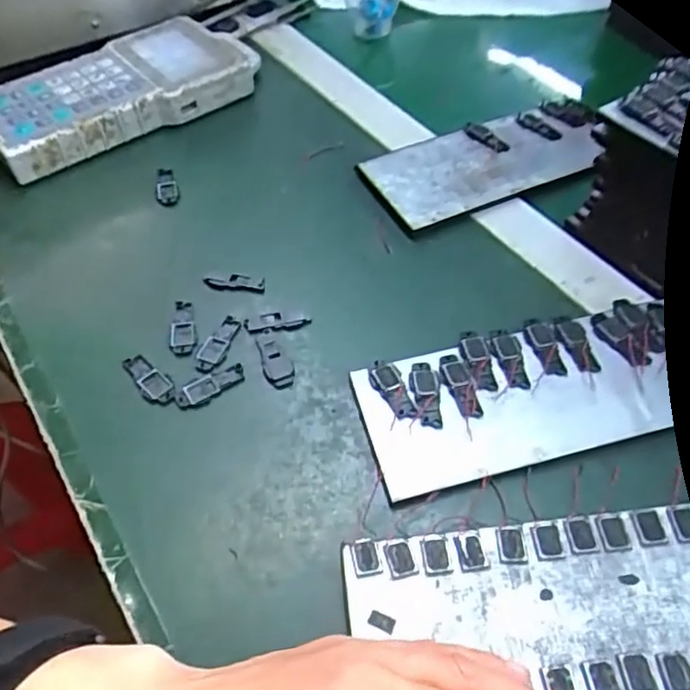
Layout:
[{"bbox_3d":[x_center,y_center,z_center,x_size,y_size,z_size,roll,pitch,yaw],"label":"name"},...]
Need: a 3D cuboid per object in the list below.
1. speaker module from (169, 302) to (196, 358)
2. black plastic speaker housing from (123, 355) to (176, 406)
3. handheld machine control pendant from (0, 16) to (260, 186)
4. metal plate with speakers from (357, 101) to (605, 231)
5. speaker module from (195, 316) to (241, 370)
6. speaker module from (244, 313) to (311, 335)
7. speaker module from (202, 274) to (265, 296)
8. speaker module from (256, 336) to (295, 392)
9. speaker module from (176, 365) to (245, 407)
[{"bbox_3d":[-0.097,-0.012,0.386,0.014,0.004,0.038,-7,52,-2],"label":"speaker module"},{"bbox_3d":[-0.110,0.019,0.363,0.016,0.005,0.038,-39,60,-24],"label":"black plastic speaker housing"},{"bbox_3d":[-0.178,-0.207,0.522,0.224,0.036,0.107,-33,58,-20],"label":"handheld machine control pendant"},{"bbox_3d":[0.110,-0.139,0.474,0.184,0.011,0.079,-24,55,-14],"label":"metal plate with speakers"},{"bbox_3d":[-0.075,-0.001,0.379,0.014,0.004,0.037,18,56,17],"label":"speaker module"},{"bbox_3d":[-0.041,-0.014,0.385,0.039,0.004,0.013,-7,52,-2],"label":"speaker module"},{"bbox_3d":[-0.070,-0.039,0.408,0.039,0.004,0.013,5,53,7],"label":"speaker module"},{"bbox_3d":[-0.041,0.008,0.370,0.016,0.004,0.040,-19,54,-11],"label":"speaker module"},{"bbox_3d":[-0.076,0.022,0.360,0.039,0.004,0.012,-24,55,-14],"label":"speaker module"}]

